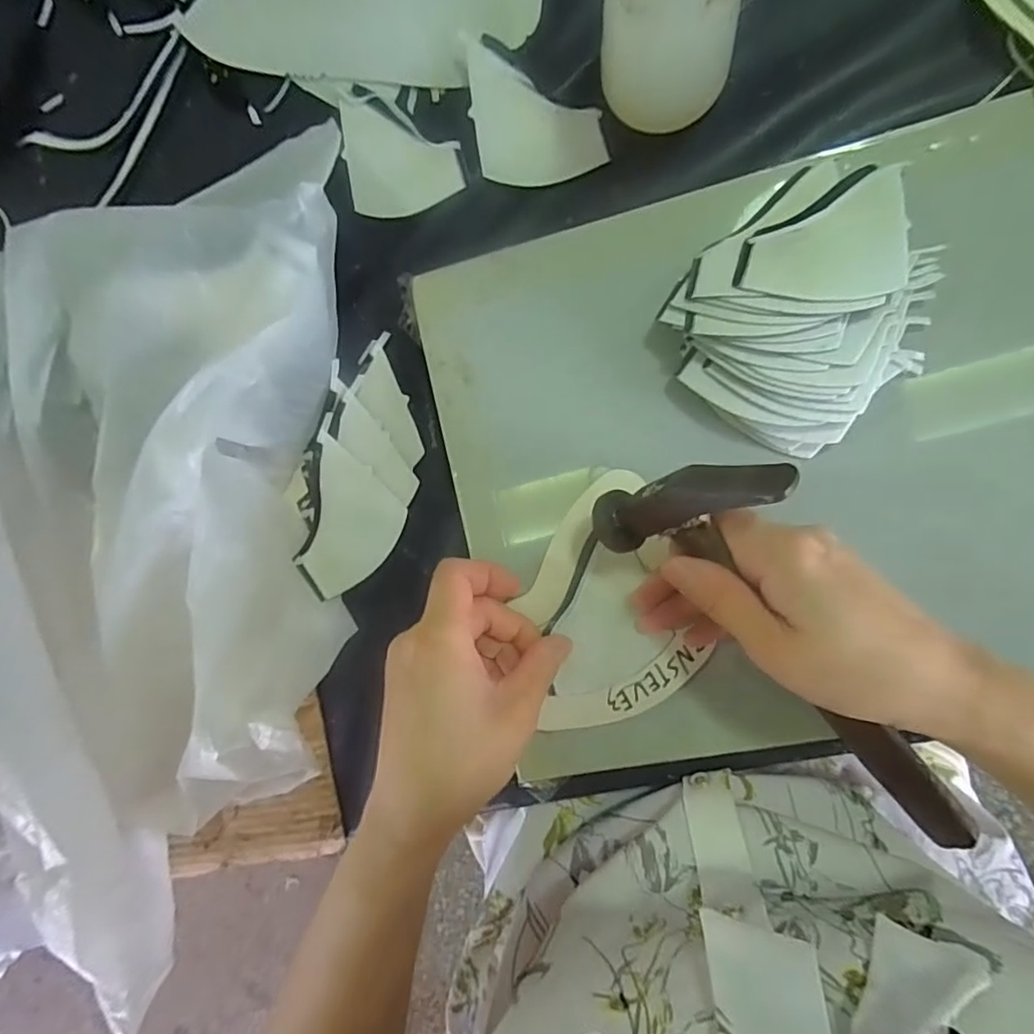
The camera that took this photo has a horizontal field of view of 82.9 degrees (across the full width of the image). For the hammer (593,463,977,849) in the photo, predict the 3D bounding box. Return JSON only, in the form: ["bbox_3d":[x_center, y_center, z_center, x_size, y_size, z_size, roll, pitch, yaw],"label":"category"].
[{"bbox_3d":[0.148,0.058,0.259,0.245,0.091,0.027,42,54,-5],"label":"hammer"}]

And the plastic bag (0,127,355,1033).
[{"bbox_3d":[-0.240,0.007,0.316,0.268,0.113,0.459,4,94,7],"label":"plastic bag"}]

